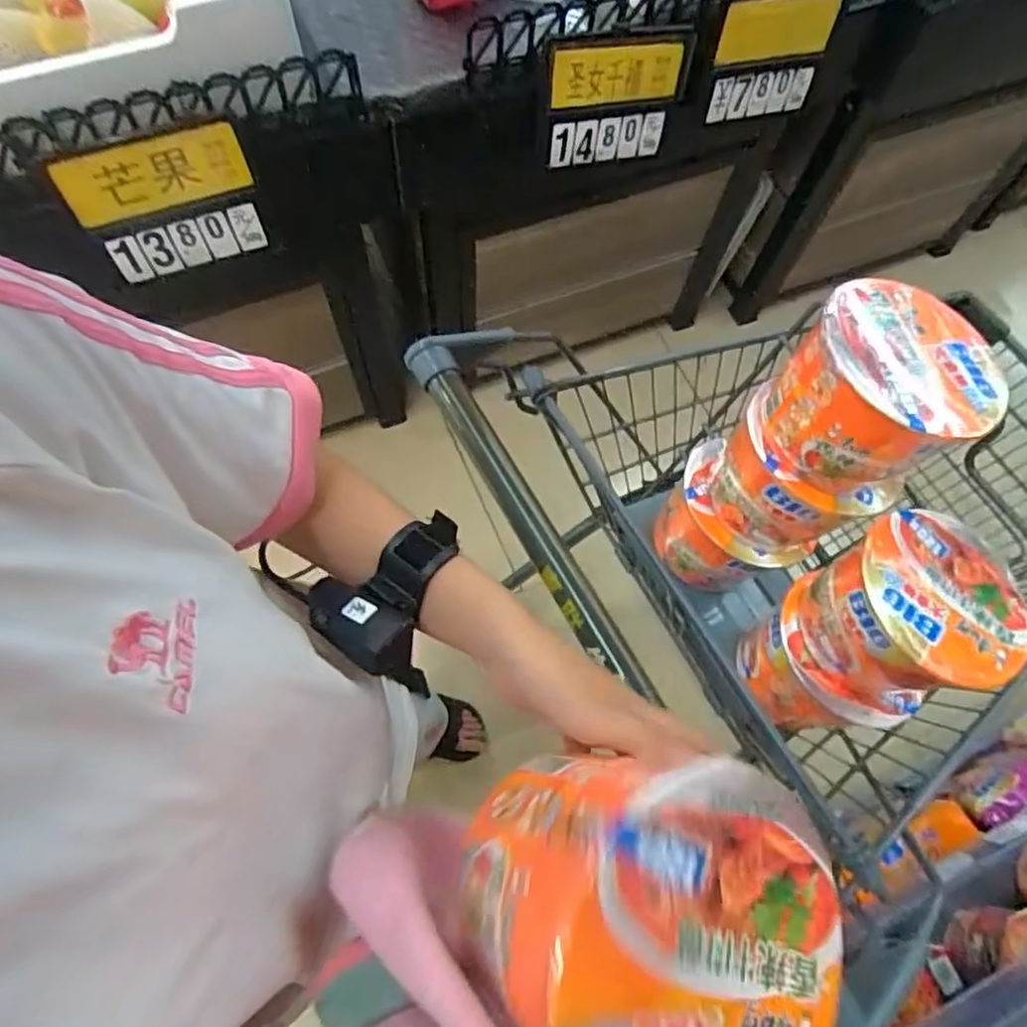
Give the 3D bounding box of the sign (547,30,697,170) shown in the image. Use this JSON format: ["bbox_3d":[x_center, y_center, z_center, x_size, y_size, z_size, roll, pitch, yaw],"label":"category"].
[{"bbox_3d":[0.144,-0.559,0.891,0.219,0.153,0.026,-15,52,-16],"label":"sign"}]

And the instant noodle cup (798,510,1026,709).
[{"bbox_3d":[0.337,0.081,0.554,0.146,0.103,0.136,1,68,-2],"label":"instant noodle cup"}]

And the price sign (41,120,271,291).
[{"bbox_3d":[-0.403,-0.359,0.770,0.197,0.149,0.007,-20,52,-10],"label":"price sign"}]

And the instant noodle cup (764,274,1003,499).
[{"bbox_3d":[0.285,-0.096,0.507,0.130,0.106,0.142,1,68,-2],"label":"instant noodle cup"}]

